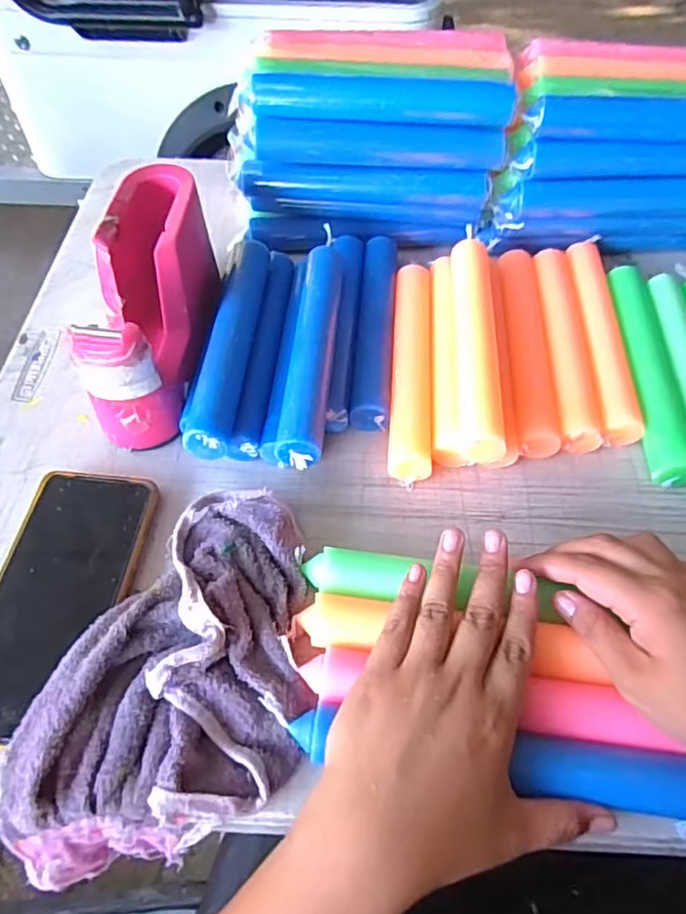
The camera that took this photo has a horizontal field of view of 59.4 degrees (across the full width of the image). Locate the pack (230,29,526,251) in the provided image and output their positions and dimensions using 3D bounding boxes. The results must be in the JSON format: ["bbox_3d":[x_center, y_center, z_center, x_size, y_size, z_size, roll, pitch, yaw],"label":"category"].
[{"bbox_3d":[0.018,-0.255,0.496,0.210,0.125,0.097,-3,57,-3],"label":"pack"}]

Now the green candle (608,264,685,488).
[{"bbox_3d":[0.225,-0.068,0.452,0.027,0.026,0.199,3,57,1],"label":"green candle"}]

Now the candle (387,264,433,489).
[{"bbox_3d":[0.051,-0.070,0.454,0.029,0.024,0.199,4,57,2],"label":"candle"}]

